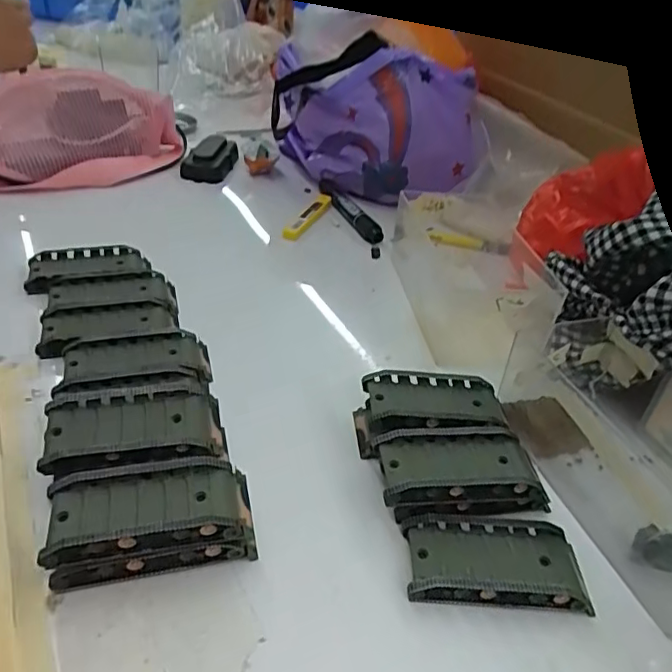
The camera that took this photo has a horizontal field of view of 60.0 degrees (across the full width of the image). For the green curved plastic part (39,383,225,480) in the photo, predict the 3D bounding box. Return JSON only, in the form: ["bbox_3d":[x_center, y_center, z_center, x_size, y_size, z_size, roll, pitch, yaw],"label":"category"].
[{"bbox_3d":[-0.117,0.059,0.343,0.098,0.031,0.058,-3,38,-13],"label":"green curved plastic part"}]

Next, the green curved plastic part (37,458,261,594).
[{"bbox_3d":[-0.094,0.093,0.301,0.096,0.036,0.047,-4,38,-15],"label":"green curved plastic part"}]

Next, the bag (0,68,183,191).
[{"bbox_3d":[-0.320,-0.210,0.646,0.309,0.124,0.116,-19,44,-31],"label":"bag"}]

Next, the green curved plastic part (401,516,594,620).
[{"bbox_3d":[0.086,0.121,0.312,0.095,0.020,0.045,6,37,-2],"label":"green curved plastic part"}]

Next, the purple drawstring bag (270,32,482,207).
[{"bbox_3d":[0.044,-0.239,0.661,0.234,0.158,0.094,10,37,3],"label":"purple drawstring bag"}]

